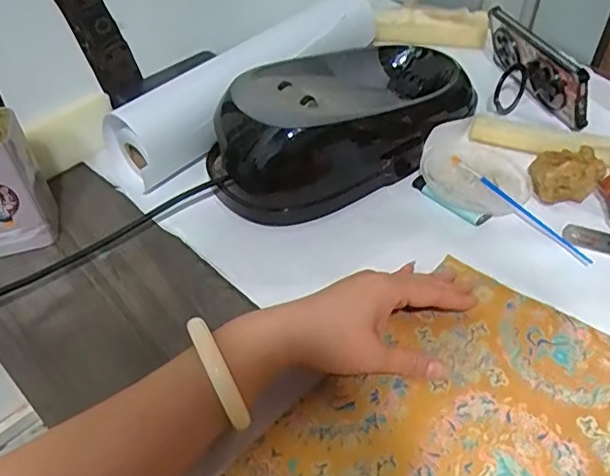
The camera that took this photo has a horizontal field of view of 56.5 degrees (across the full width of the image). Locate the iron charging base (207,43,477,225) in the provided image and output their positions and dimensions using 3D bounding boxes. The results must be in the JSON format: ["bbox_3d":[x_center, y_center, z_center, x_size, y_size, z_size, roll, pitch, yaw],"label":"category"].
[{"bbox_3d":[0.041,-0.125,0.564,0.290,0.085,0.149,-34,53,-26],"label":"iron charging base"}]

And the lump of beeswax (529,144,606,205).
[{"bbox_3d":[0.239,-0.057,0.522,0.058,0.039,0.056,15,49,18],"label":"lump of beeswax"}]

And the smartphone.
[{"bbox_3d":[0.247,-0.188,0.611,0.013,0.077,0.153,-25,49,-1],"label":"smartphone"}]

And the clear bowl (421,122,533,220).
[{"bbox_3d":[0.167,-0.070,0.552,0.106,0.018,0.119,24,53,25],"label":"clear bowl"}]

